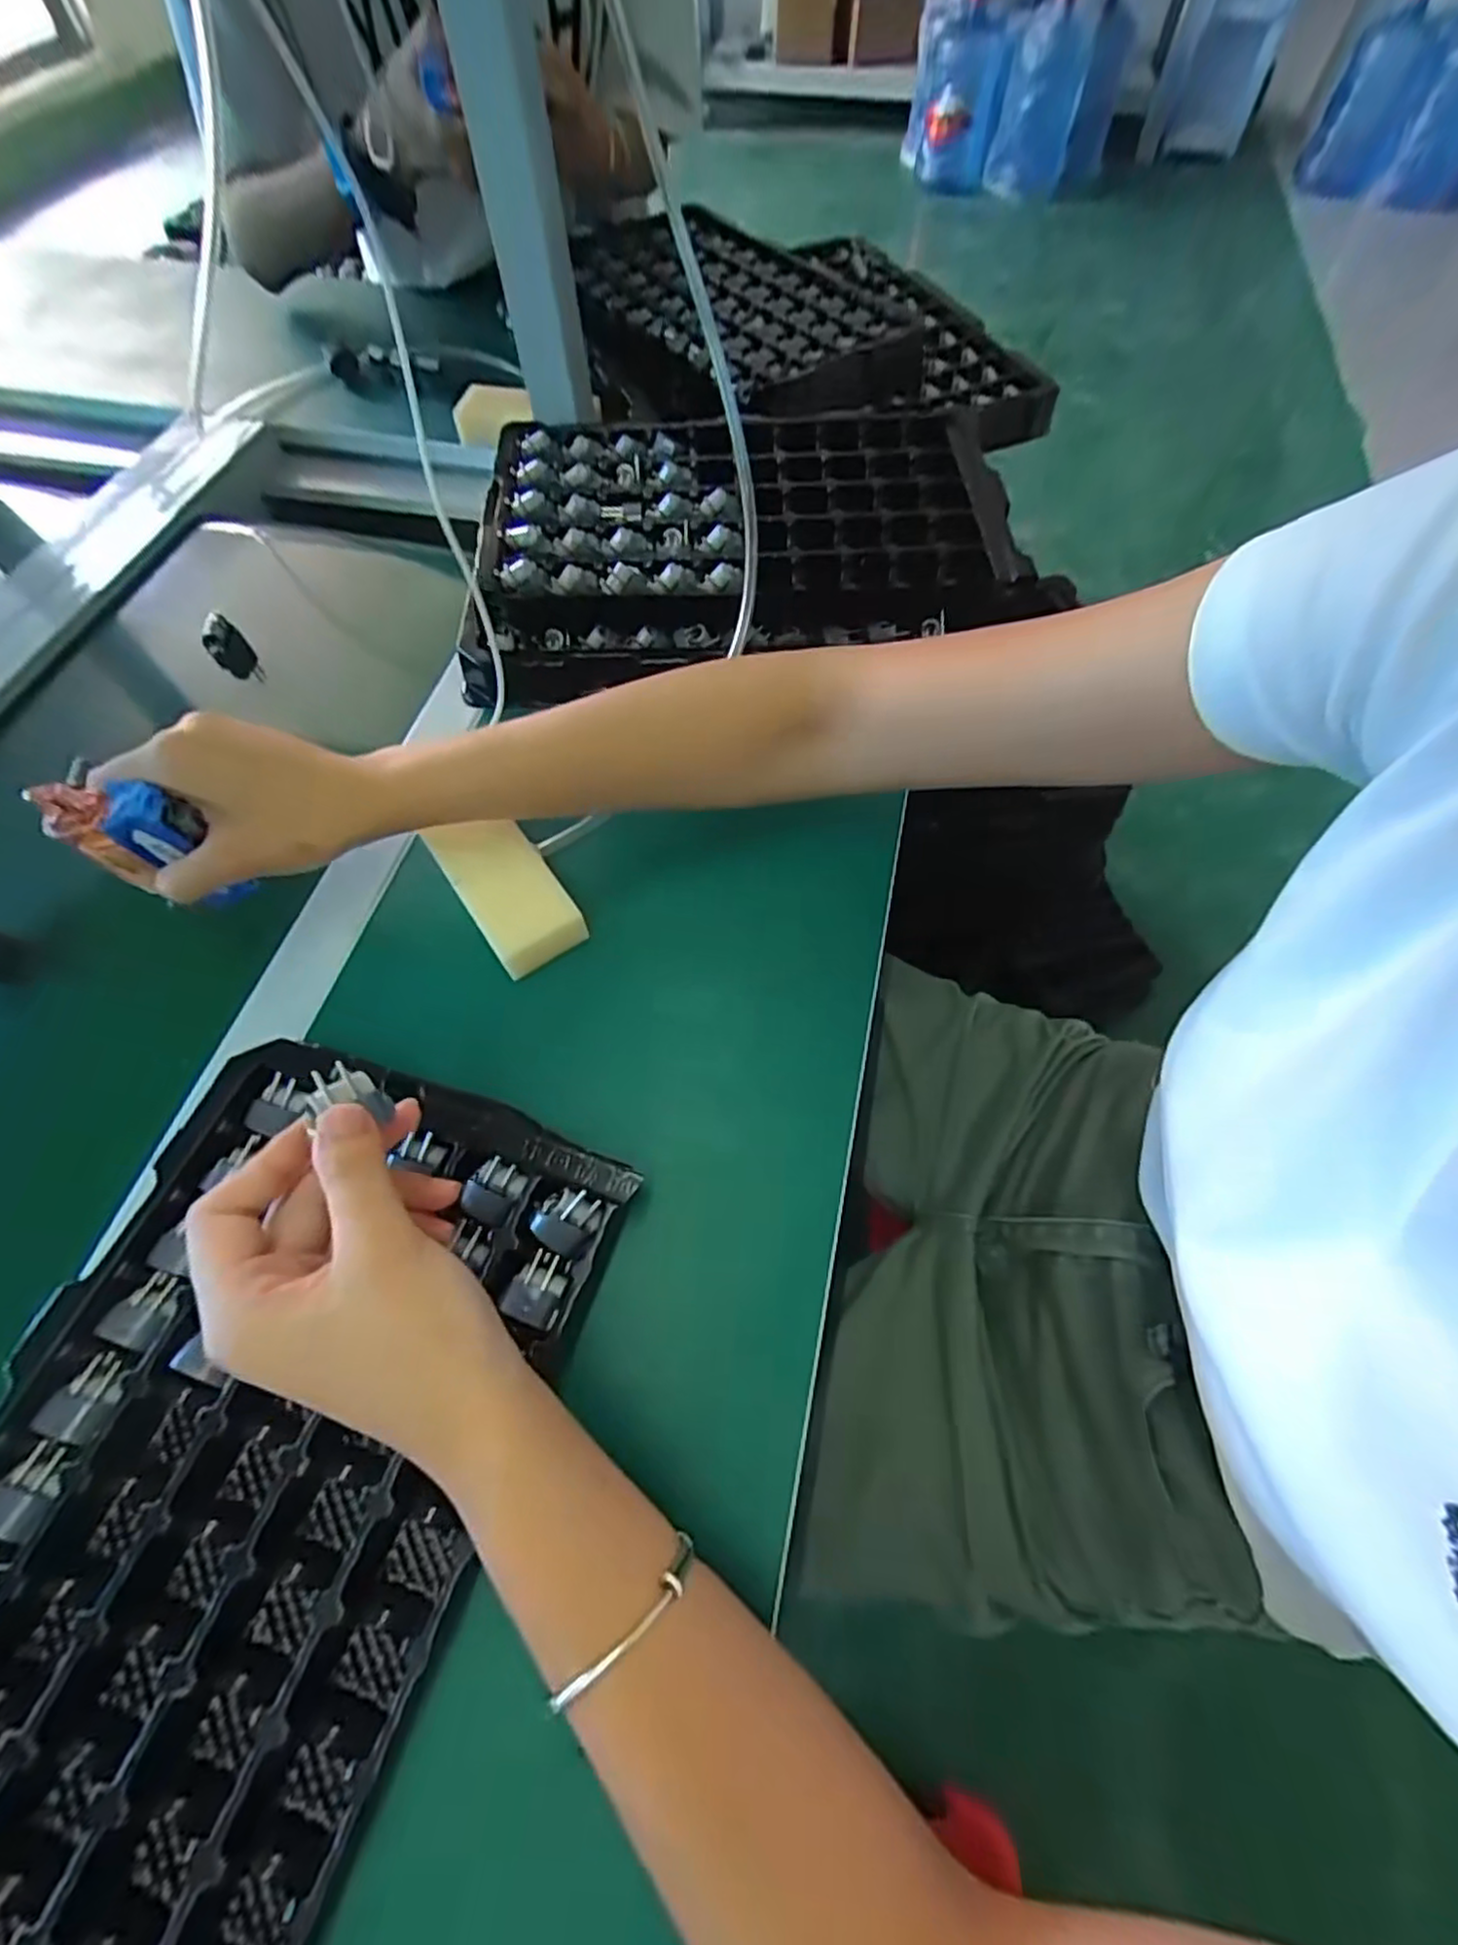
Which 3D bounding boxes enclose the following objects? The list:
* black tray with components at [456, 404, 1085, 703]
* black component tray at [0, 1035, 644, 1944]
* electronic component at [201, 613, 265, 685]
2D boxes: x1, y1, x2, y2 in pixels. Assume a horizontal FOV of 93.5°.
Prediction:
[{"bbox_3d":[0.002,-0.314,0.501,0.375,0.061,0.220,-4,63,-2],"label":"black tray with components"},{"bbox_3d":[-0.197,0.209,0.266,0.200,0.038,0.354,18,64,9],"label":"black component tray"},{"bbox_3d":[-0.381,-0.247,0.525,0.027,0.047,0.018,-36,69,-17],"label":"electronic component"}]

